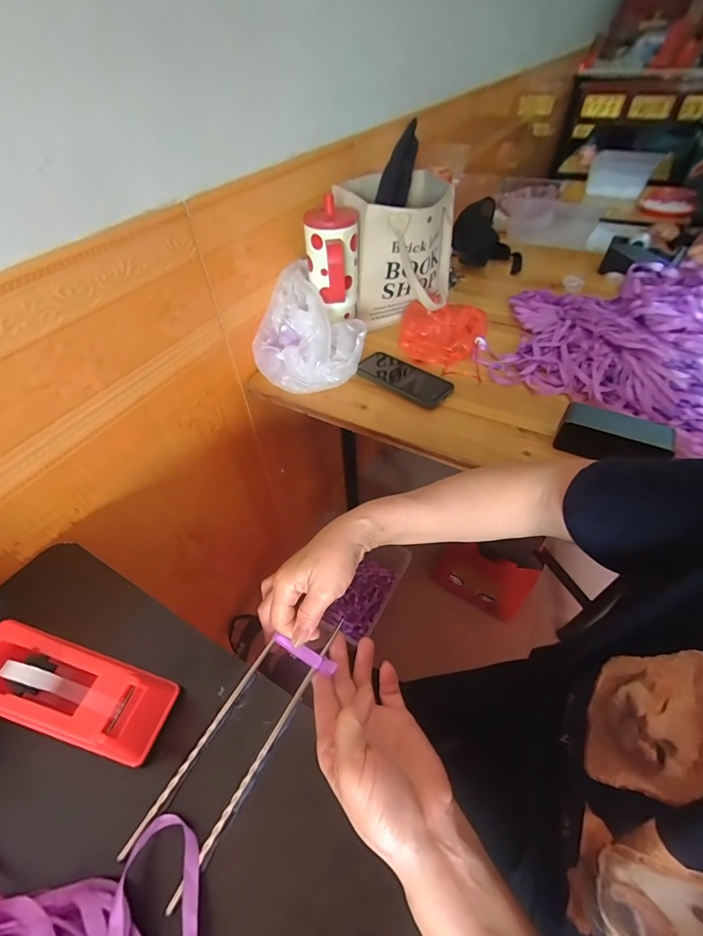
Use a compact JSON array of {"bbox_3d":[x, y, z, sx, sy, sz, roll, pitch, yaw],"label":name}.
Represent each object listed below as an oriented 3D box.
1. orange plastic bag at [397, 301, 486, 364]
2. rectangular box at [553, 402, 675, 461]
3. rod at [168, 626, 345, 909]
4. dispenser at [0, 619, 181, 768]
[{"bbox_3d":[0.166,-0.262,0.727,0.147,0.047,0.172,20,53,19],"label":"orange plastic bag"},{"bbox_3d":[0.351,-0.043,0.522,0.130,0.054,0.054,18,52,17],"label":"rectangular box"},{"bbox_3d":[-0.066,0.225,0.320,0.006,0.011,0.220,23,52,21],"label":"rod"},{"bbox_3d":[-0.229,0.180,0.315,0.157,0.067,0.062,12,51,12],"label":"dispenser"}]

